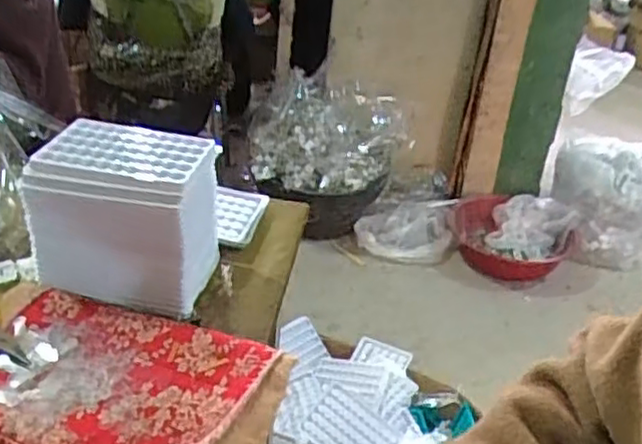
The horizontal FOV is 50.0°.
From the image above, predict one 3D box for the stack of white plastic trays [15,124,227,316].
[{"bbox_3d":[-0.155,-0.008,0.560,0.127,0.107,0.092,10,30,5],"label":"stack of white plastic trays"}]

